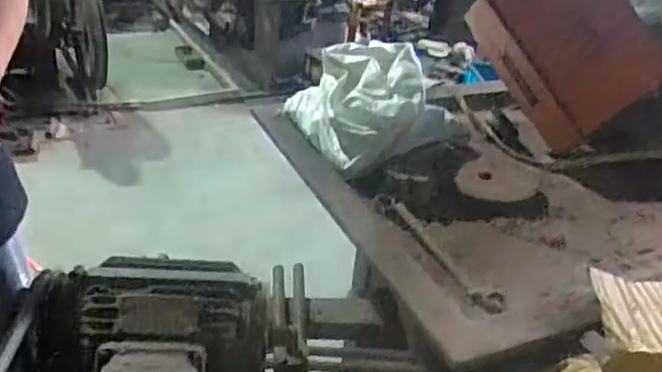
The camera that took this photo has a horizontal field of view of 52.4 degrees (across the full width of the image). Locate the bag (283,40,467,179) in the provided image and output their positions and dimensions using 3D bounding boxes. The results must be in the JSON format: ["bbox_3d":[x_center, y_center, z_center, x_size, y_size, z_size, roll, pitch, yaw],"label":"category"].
[{"bbox_3d":[0.078,-0.161,1.243,0.249,0.137,0.264,-13,35,-30],"label":"bag"}]

